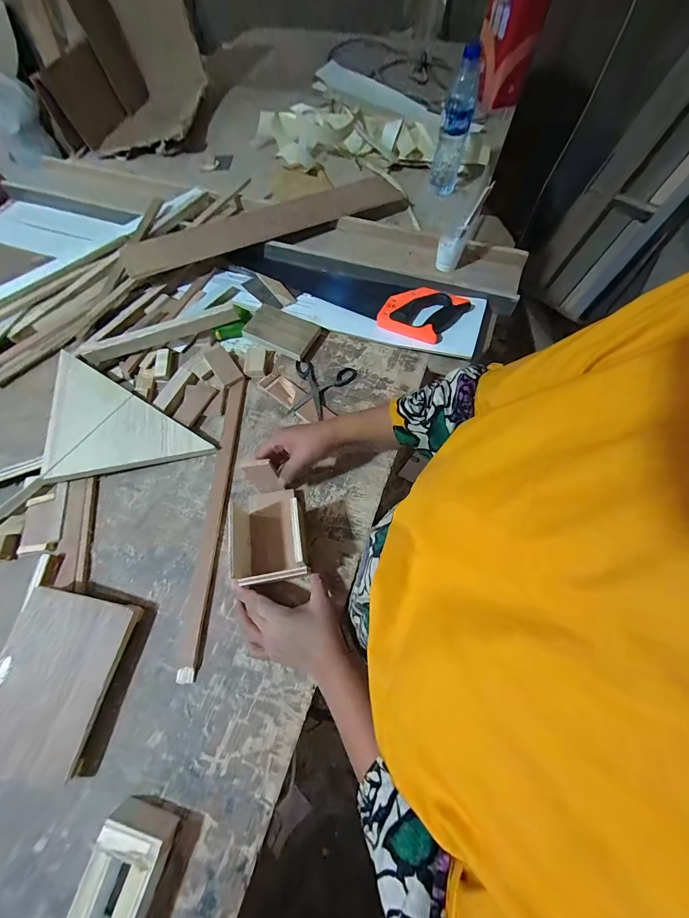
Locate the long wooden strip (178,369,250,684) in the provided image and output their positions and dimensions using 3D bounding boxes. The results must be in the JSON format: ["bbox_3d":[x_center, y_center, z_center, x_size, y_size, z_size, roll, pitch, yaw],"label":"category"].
[{"bbox_3d":[-0.194,0.067,0.475,0.030,0.010,0.446,0,66,0],"label":"long wooden strip"}]

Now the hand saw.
[{"bbox_3d":[-0.005,-0.370,0.645,0.516,0.043,0.128,30,70,12],"label":"hand saw"}]

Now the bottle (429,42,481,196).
[{"bbox_3d":[0.255,-0.760,0.718,0.069,0.227,0.058,15,67,8],"label":"bottle"}]

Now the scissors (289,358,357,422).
[{"bbox_3d":[-0.046,-0.126,0.552,0.112,0.019,0.123,12,67,5],"label":"scissors"}]

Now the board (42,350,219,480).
[{"bbox_3d":[-0.388,-0.038,0.504,0.306,0.016,0.168,30,73,7],"label":"board"}]

